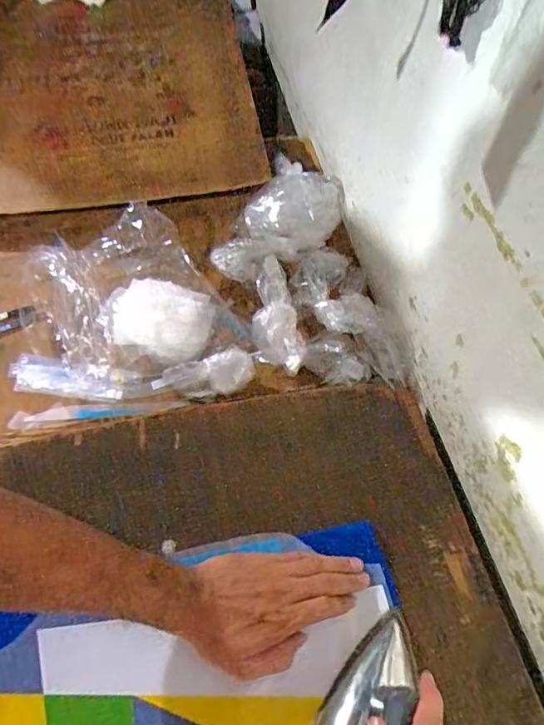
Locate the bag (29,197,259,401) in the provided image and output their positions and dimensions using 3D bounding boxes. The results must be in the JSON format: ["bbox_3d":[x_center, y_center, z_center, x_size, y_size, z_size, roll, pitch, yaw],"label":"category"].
[{"bbox_3d":[-0.174,-0.081,0.613,0.212,0.101,0.265,-34,65,-20],"label":"bag"}]

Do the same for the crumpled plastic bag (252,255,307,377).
[{"bbox_3d":[0.002,-0.066,0.624,0.057,0.038,0.164,-7,71,-6],"label":"crumpled plastic bag"}]

